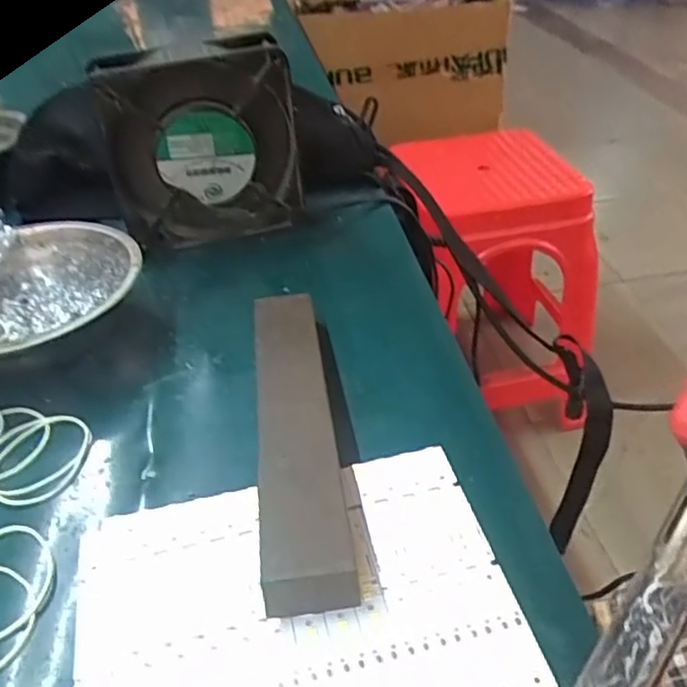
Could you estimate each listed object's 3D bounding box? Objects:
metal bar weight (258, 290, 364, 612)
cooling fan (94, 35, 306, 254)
[{"bbox_3d":[-0.021,0.033,0.297,0.031,0.030,0.185,-7,39,-4],"label":"metal bar weight"},{"bbox_3d":[-0.086,-0.121,0.427,0.115,0.126,0.030,-16,40,-14],"label":"cooling fan"}]

